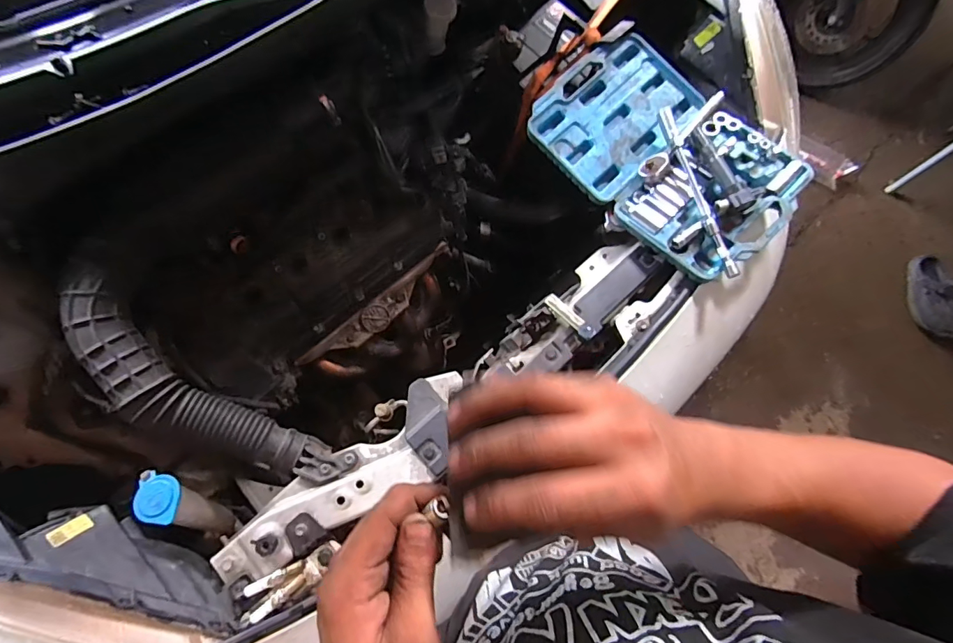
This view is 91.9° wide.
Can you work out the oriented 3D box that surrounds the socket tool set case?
[{"bbox_3d":[0.281,-0.257,0.696,0.244,0.057,0.393,-42,77,-14],"label":"socket tool set case"}]

